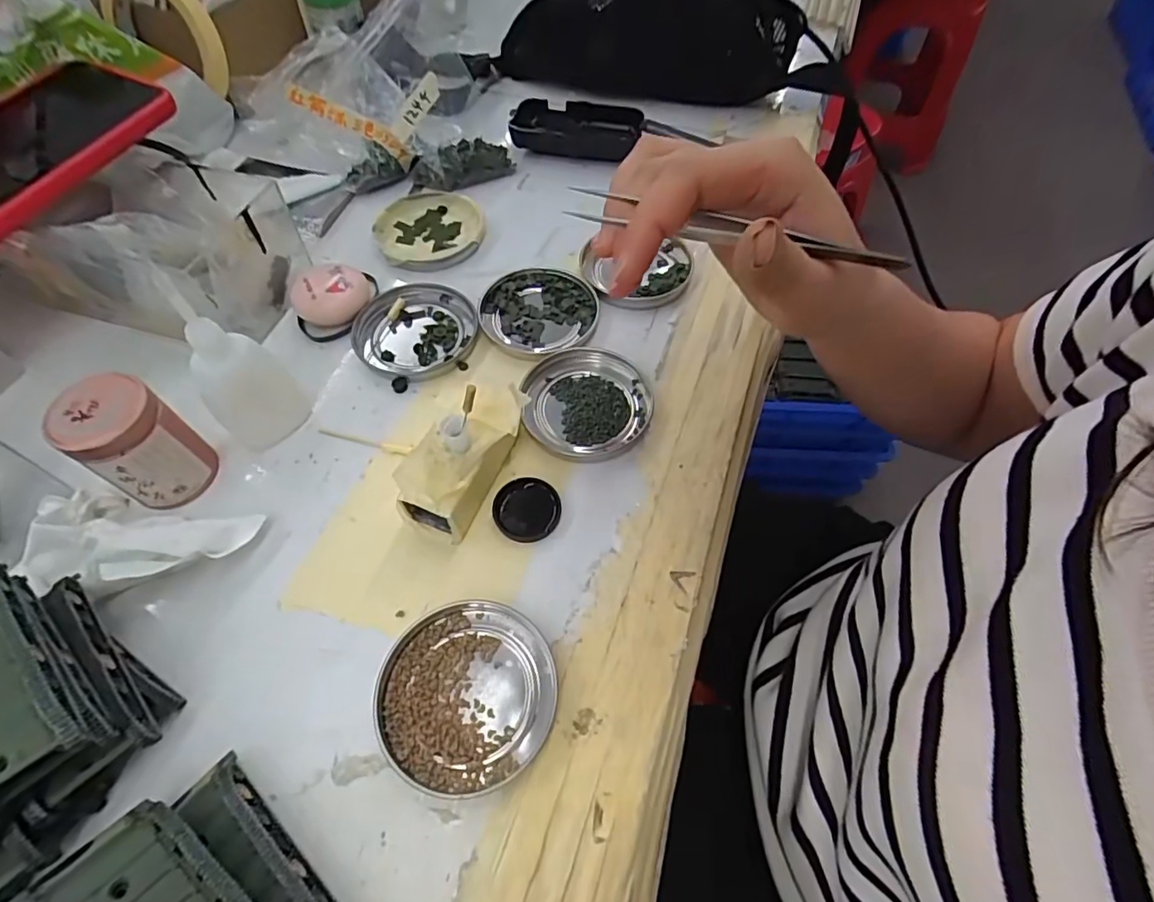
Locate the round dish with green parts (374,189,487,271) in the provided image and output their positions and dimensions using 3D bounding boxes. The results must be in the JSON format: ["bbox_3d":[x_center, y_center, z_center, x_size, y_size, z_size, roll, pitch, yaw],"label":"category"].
[{"bbox_3d":[-0.112,-0.166,0.418,0.079,0.014,0.077,0,59,-1],"label":"round dish with green parts"}]

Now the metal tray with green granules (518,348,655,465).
[{"bbox_3d":[0.006,-0.029,0.336,0.076,0.009,0.075,-1,59,-2],"label":"metal tray with green granules"}]

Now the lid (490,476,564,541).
[{"bbox_3d":[-0.027,0.031,0.300,0.035,0.006,0.034,0,59,-1],"label":"lid"}]

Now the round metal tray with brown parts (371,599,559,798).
[{"bbox_3d":[-0.050,0.110,0.253,0.078,0.007,0.078,0,59,-1],"label":"round metal tray with brown parts"}]

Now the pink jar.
[{"bbox_3d":[-0.223,-0.002,0.284,0.039,0.064,0.043,25,62,14],"label":"pink jar"}]

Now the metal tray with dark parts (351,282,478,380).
[{"bbox_3d":[-0.106,-0.080,0.365,0.074,0.009,0.077,16,60,9],"label":"metal tray with dark parts"}]

